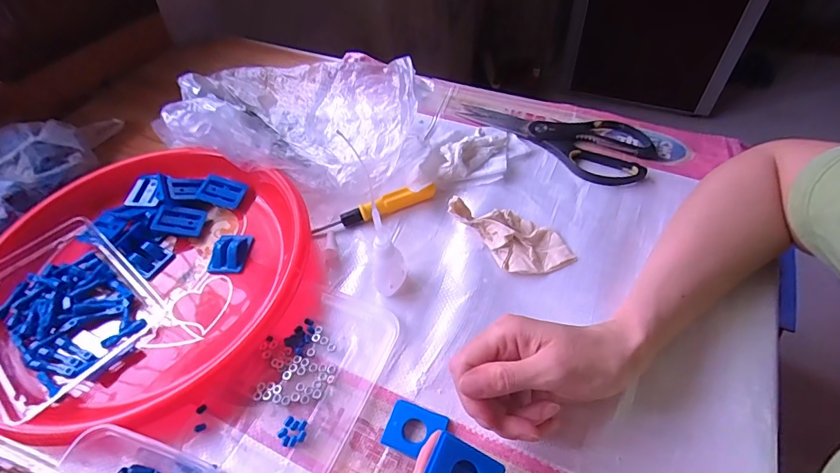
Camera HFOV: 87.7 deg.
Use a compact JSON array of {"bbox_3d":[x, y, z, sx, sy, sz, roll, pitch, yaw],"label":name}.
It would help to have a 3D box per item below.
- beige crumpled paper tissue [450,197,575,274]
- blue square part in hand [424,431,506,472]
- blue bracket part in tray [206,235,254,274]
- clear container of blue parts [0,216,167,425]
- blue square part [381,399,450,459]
[{"bbox_3d":[0.082,-0.002,0.406,0.119,0.017,0.062,27,58,10],"label":"beige crumpled paper tissue"},{"bbox_3d":[0.026,0.139,0.254,0.042,0.005,0.030,29,60,2],"label":"blue square part in hand"},{"bbox_3d":[-0.183,0.014,0.420,0.032,0.018,0.043,3,52,8],"label":"blue bracket part in tray"},{"bbox_3d":[-0.314,0.065,0.379,0.171,0.039,0.129,32,61,27],"label":"clear container of blue parts"},{"bbox_3d":[-0.003,0.141,0.317,0.041,0.007,0.033,13,54,15],"label":"blue square part"}]

